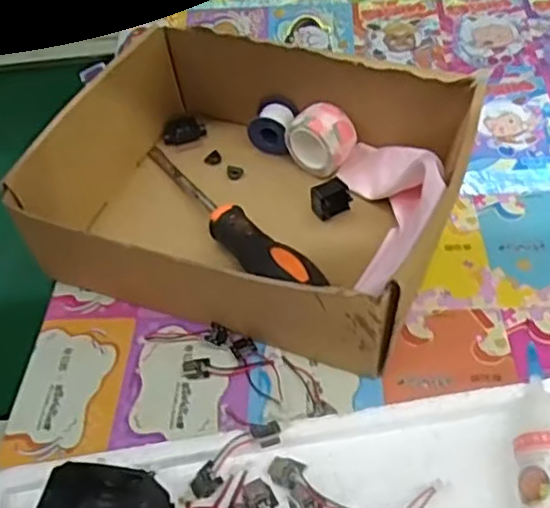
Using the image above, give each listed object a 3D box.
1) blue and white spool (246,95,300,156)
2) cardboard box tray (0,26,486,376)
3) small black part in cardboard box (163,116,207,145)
[{"bbox_3d":[-0.001,-0.086,0.465,0.028,0.023,0.029,13,53,14],"label":"blue and white spool"},{"bbox_3d":[-0.014,-0.044,0.402,0.214,0.065,0.171,17,55,17],"label":"cardboard box tray"},{"bbox_3d":[-0.063,-0.086,0.484,0.029,0.011,0.016,-10,51,-3],"label":"small black part in cardboard box"}]

